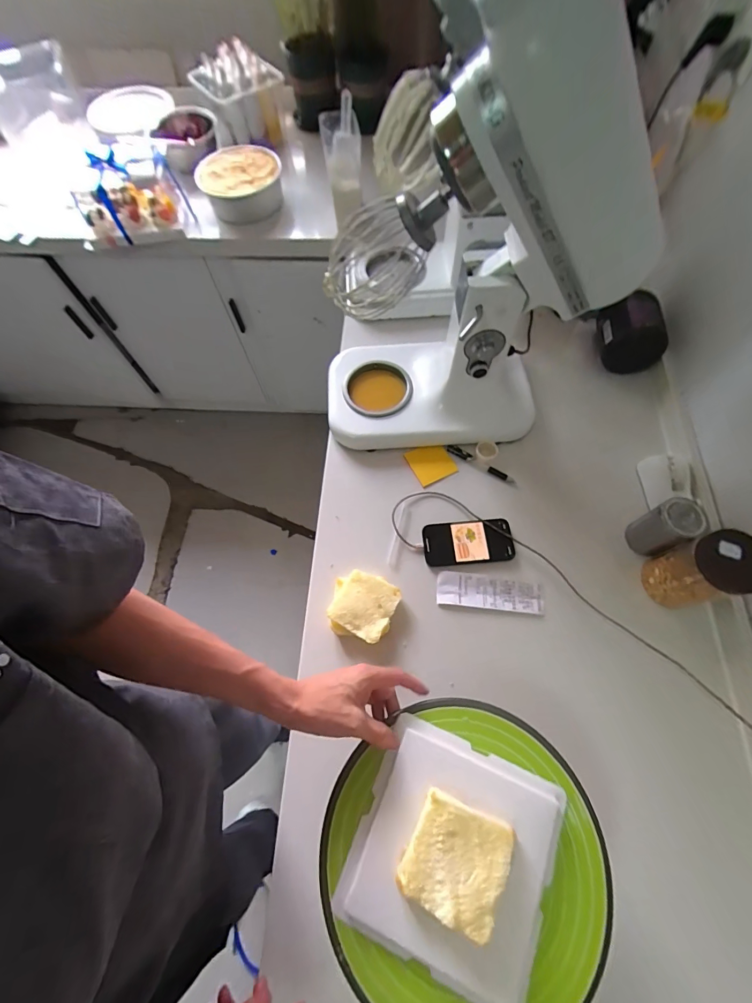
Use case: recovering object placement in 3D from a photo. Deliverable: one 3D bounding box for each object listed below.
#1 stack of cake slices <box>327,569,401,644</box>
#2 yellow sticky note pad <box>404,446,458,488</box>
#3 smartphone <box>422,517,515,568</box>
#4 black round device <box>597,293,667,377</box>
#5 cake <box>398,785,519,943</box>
[{"bbox_3d":[-0.019,0.165,0.623,0.100,0.028,0.100,12,68,7],"label":"stack of cake slices"},{"bbox_3d":[0.103,-0.072,0.735,0.073,0.009,0.077,-24,68,-8],"label":"yellow sticky note pad"},{"bbox_3d":[0.155,0.069,0.666,0.146,0.006,0.073,-5,67,0],"label":"smartphone"},{"bbox_3d":[0.493,-0.331,0.765,0.094,0.097,0.139,-5,67,0],"label":"black round device"},{"bbox_3d":[0.078,0.348,0.389,0.089,0.040,0.089,25,70,12],"label":"cake"}]

